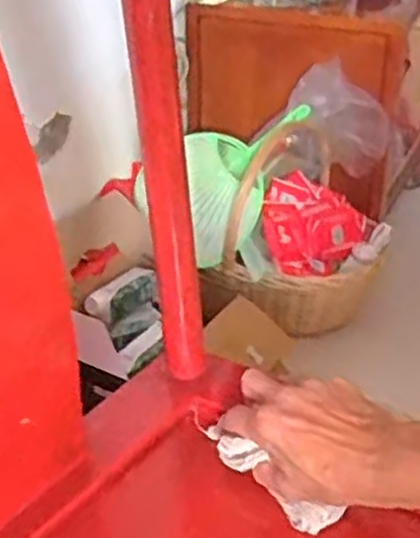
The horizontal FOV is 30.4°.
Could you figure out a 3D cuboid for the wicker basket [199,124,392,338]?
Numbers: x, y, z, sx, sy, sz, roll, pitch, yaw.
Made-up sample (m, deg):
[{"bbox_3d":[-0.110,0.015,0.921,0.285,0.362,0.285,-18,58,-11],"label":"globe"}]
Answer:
[{"bbox_3d":[0.182,-0.065,1.352,0.243,0.260,0.313,19,37,29],"label":"wicker basket"}]

